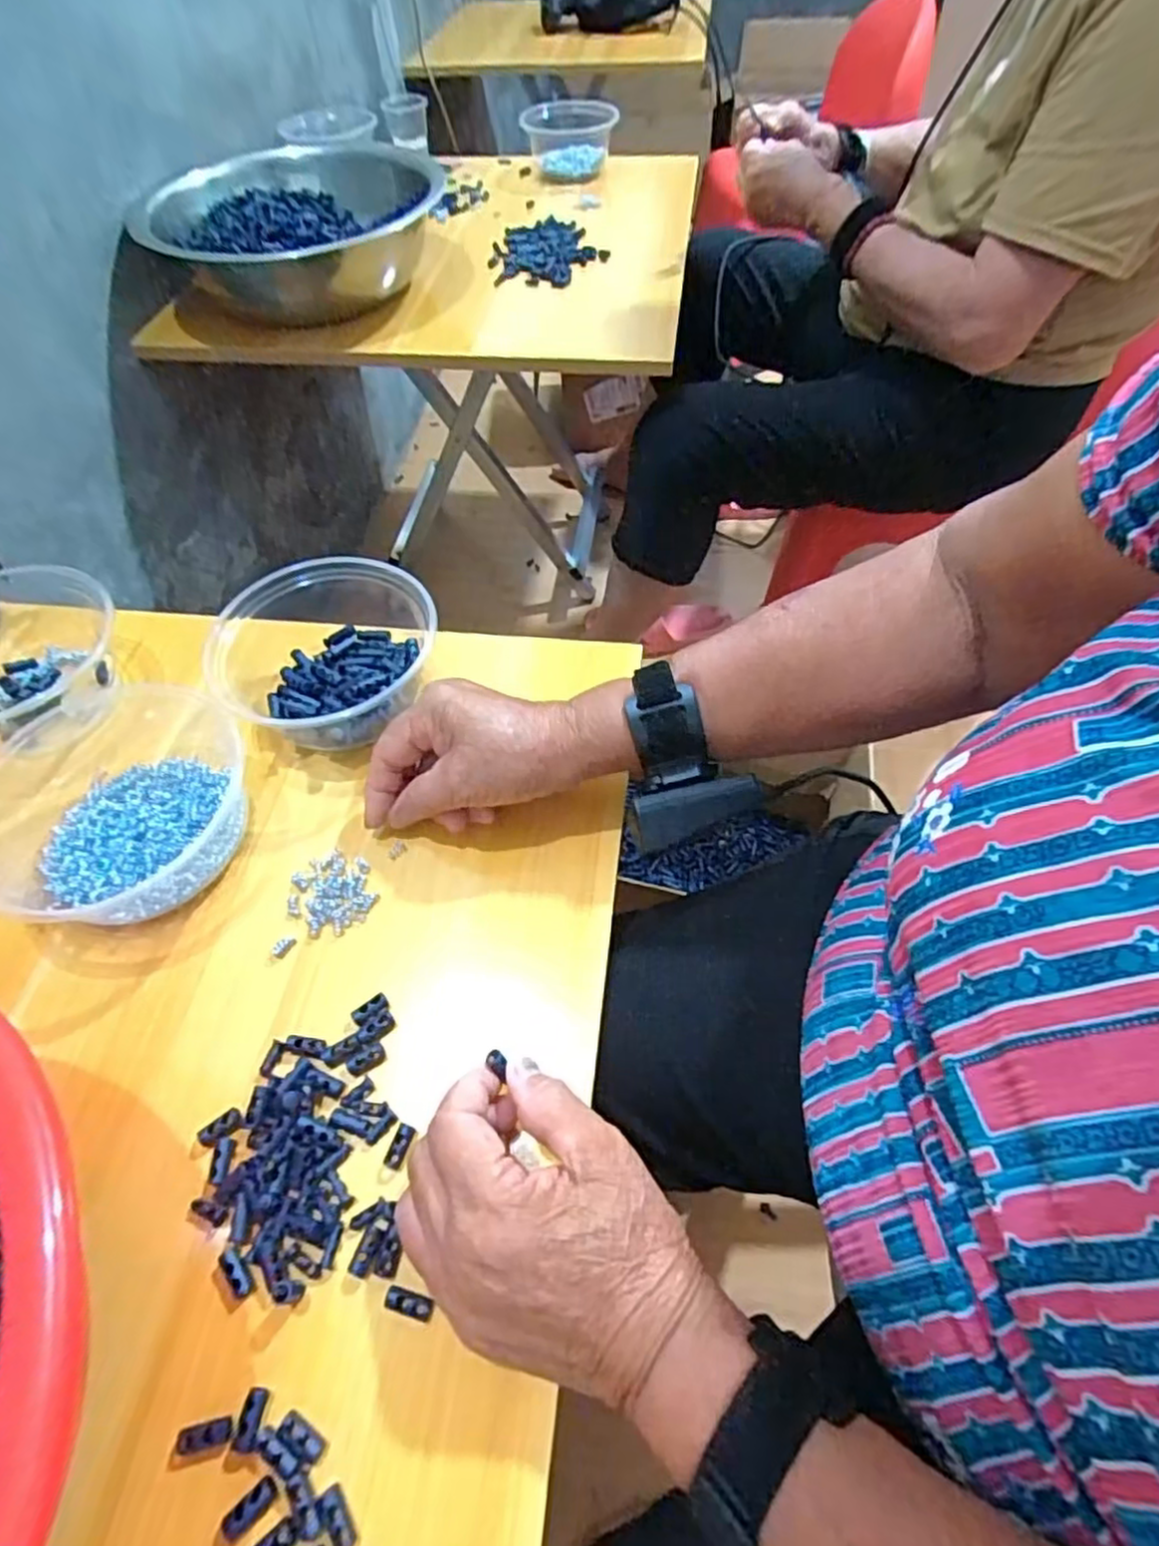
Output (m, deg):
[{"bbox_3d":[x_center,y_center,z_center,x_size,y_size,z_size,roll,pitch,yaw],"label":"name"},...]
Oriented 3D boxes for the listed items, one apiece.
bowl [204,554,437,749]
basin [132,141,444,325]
[{"bbox_3d":[-0.156,-0.068,0.446,0.131,0.066,0.135,-1,55,2],"label":"bowl"},{"bbox_3d":[-0.298,-0.574,0.761,0.270,0.097,0.252,-2,55,2],"label":"basin"}]

